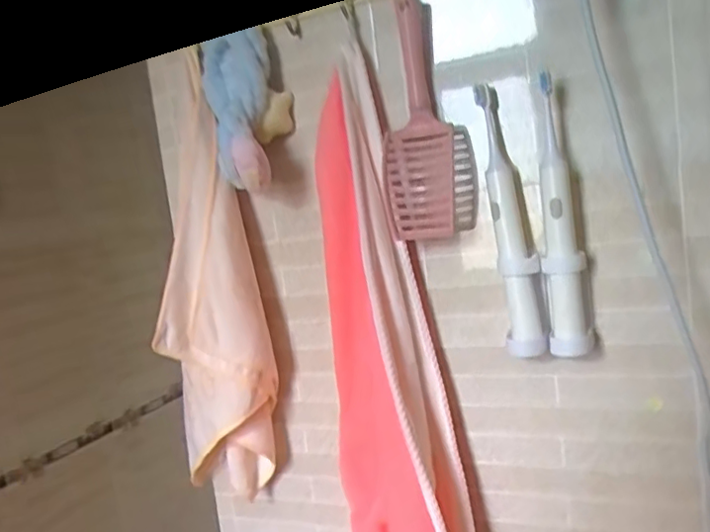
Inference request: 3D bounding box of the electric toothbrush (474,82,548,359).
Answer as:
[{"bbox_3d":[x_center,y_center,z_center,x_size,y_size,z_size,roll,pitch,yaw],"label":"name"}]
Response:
[{"bbox_3d":[0.150,-0.043,0.597,0.037,0.252,0.042,-7,7,4],"label":"electric toothbrush"}]

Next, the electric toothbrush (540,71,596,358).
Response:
[{"bbox_3d":[0.188,-0.041,0.572,0.035,0.246,0.033,-4,7,28],"label":"electric toothbrush"}]

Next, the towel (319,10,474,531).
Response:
[{"bbox_3d":[0.016,0.058,0.666,0.128,0.544,0.076,-12,-4,33],"label":"towel"}]

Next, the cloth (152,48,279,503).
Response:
[{"bbox_3d":[-0.159,0.082,0.701,0.114,0.375,0.174,-9,7,-12],"label":"cloth"}]

